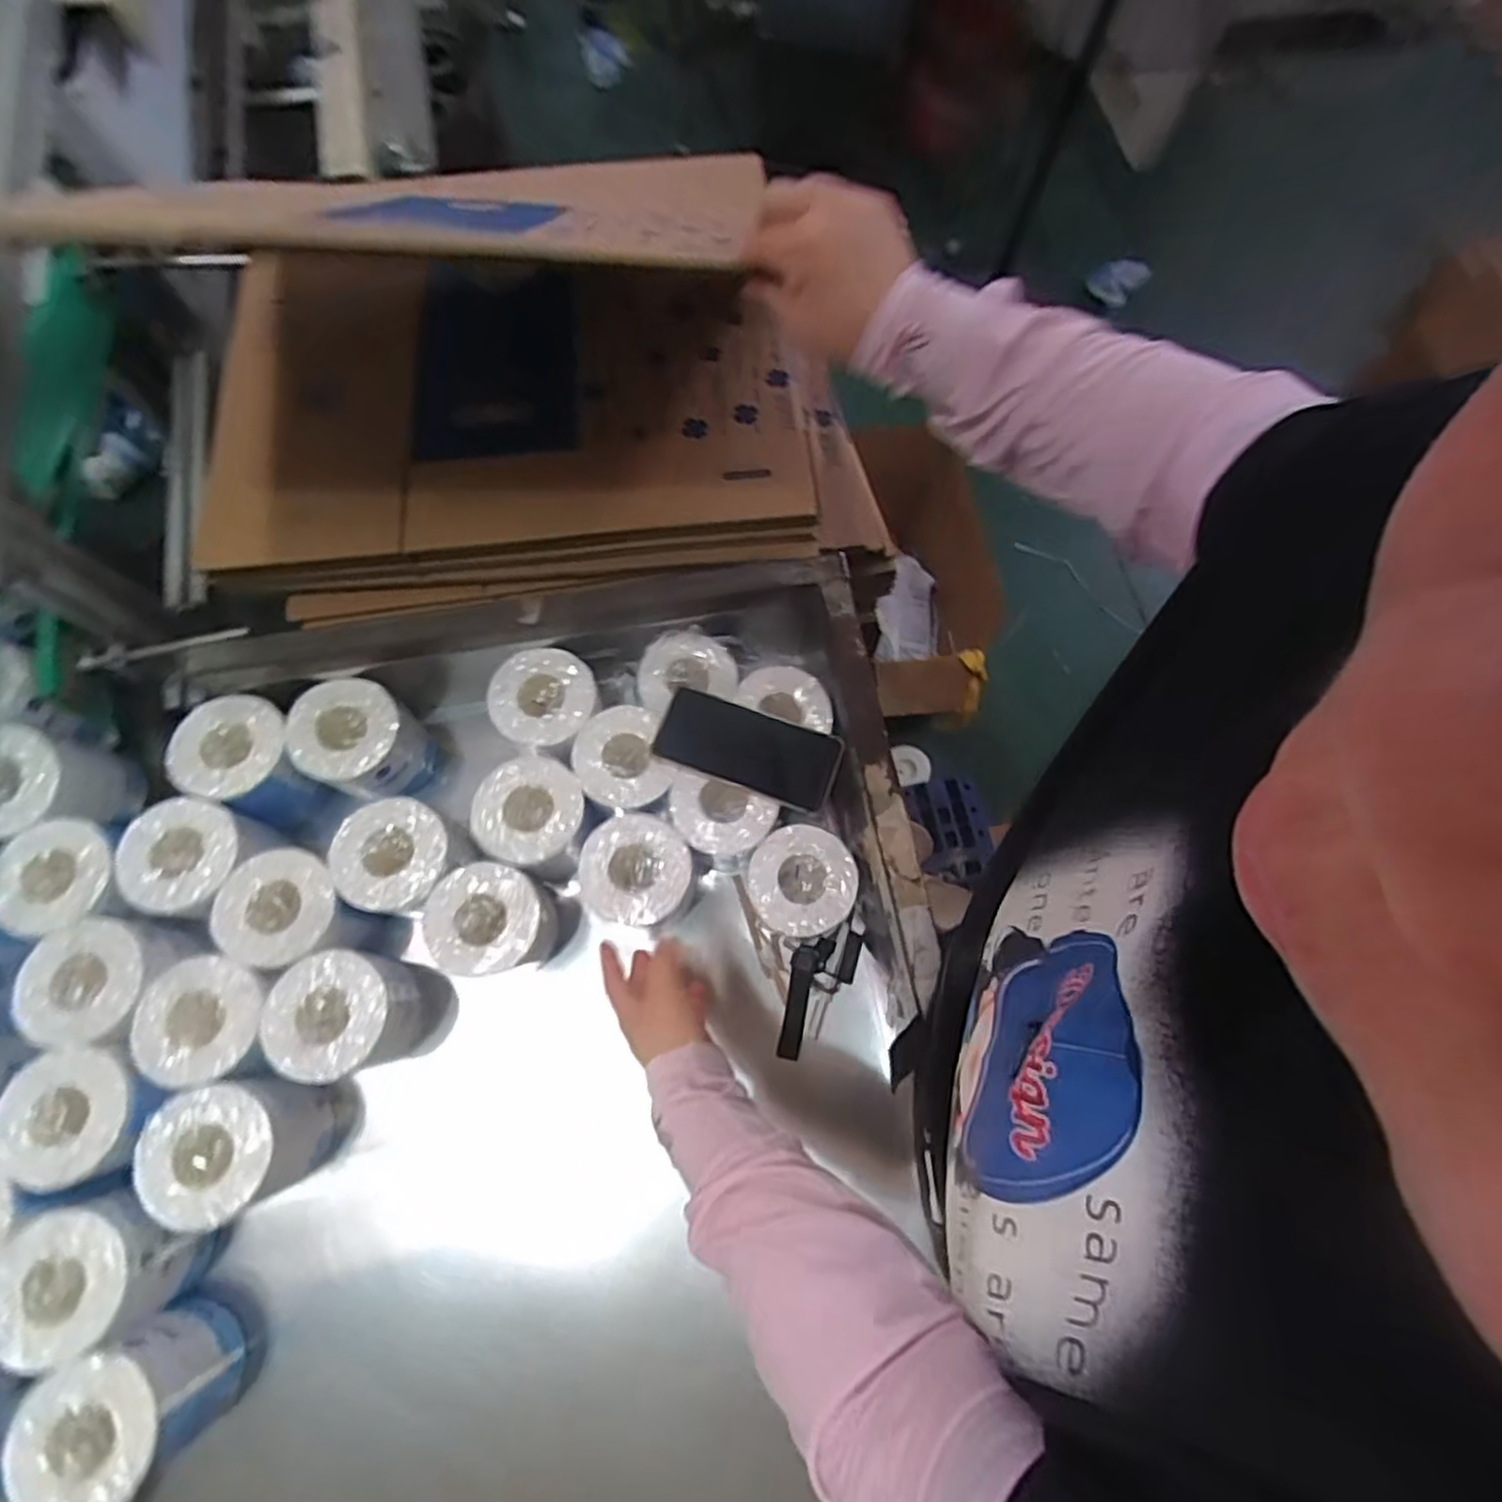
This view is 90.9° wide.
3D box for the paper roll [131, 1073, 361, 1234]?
[{"bbox_3d":[-0.421,0.330,0.626,0.103,0.127,0.095,1,70,-2],"label":"paper roll"}]

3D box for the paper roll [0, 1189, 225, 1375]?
[{"bbox_3d":[-0.509,0.409,0.588,0.100,0.113,0.098,1,70,-2],"label":"paper roll"}]

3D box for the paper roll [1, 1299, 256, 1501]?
[{"bbox_3d":[-0.470,0.501,0.567,0.087,0.122,0.095,1,70,-2],"label":"paper roll"}]

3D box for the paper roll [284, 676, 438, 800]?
[{"bbox_3d":[-0.381,-0.006,0.727,0.102,0.106,0.096,1,70,-2],"label":"paper roll"}]

